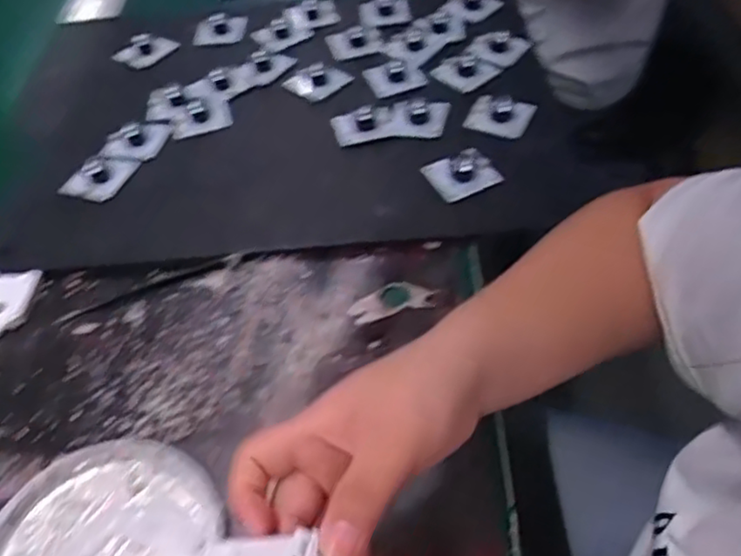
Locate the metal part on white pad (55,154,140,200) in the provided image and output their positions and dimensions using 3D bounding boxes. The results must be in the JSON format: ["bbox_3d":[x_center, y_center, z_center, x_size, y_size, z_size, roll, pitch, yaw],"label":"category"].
[{"bbox_3d":[-0.219,-0.087,0.539,0.041,0.017,0.052,15,54,17],"label":"metal part on white pad"}]

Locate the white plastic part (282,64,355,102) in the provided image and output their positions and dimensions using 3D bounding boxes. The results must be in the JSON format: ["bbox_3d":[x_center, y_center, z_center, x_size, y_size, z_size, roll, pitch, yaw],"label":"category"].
[{"bbox_3d":[-0.046,-0.176,0.592,0.060,0.018,0.029,-12,51,-5],"label":"white plastic part"}]

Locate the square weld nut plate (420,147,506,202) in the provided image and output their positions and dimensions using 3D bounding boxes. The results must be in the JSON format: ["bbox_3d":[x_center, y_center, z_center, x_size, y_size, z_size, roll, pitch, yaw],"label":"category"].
[{"bbox_3d":[0.070,-0.080,0.505,0.050,0.007,0.037,-25,68,-9],"label":"square weld nut plate"}]

